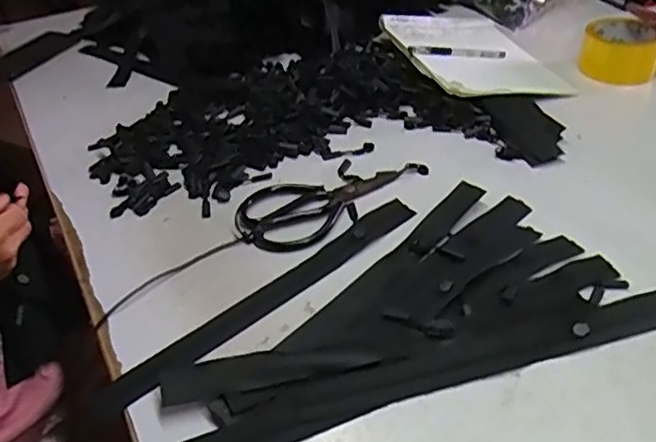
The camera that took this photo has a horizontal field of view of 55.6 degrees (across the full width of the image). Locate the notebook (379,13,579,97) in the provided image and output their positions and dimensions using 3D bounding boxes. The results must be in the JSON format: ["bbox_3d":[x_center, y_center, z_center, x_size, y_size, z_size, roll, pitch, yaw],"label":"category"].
[{"bbox_3d":[0.206,-0.255,0.919,0.199,0.013,0.320,-5,36,-16],"label":"notebook"}]

